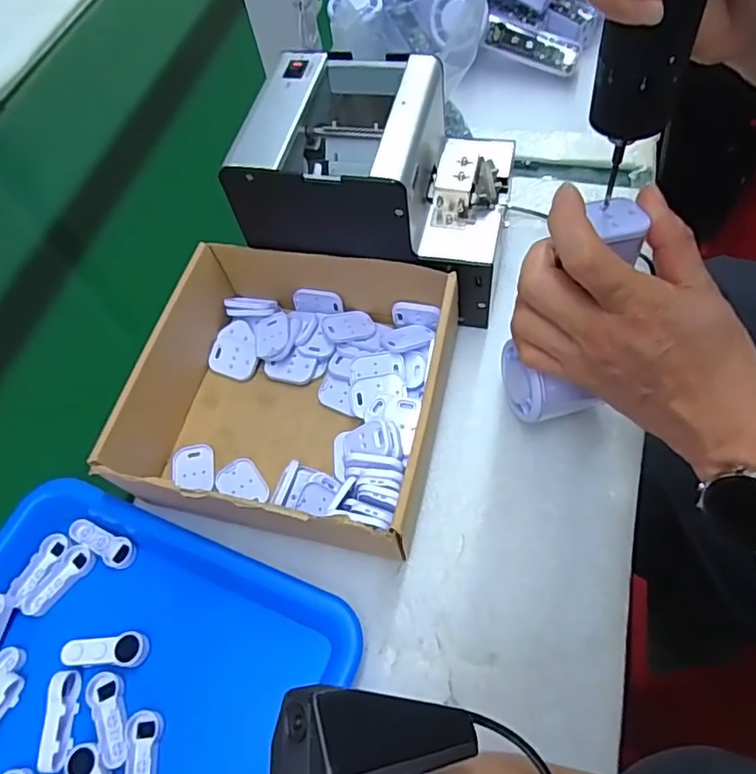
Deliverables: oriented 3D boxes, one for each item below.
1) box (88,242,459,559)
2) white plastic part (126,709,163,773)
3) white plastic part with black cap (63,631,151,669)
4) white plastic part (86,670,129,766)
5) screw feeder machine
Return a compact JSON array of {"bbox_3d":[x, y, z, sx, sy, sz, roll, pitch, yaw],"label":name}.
[{"bbox_3d":[-0.054,-0.013,0.408,0.198,0.071,0.218,9,62,12],"label":"box"},{"bbox_3d":[-0.133,0.212,0.325,0.019,0.007,0.051,-10,59,1],"label":"white plastic part"},{"bbox_3d":[-0.167,0.162,0.355,0.048,0.012,0.019,-4,60,5],"label":"white plastic part with black cap"},{"bbox_3d":[-0.159,0.195,0.338,0.022,0.007,0.051,-20,60,-4],"label":"white plastic part"},{"bbox_3d":[0.007,-0.153,0.424,0.176,0.114,0.136,11,62,13],"label":"screw feeder machine"}]

